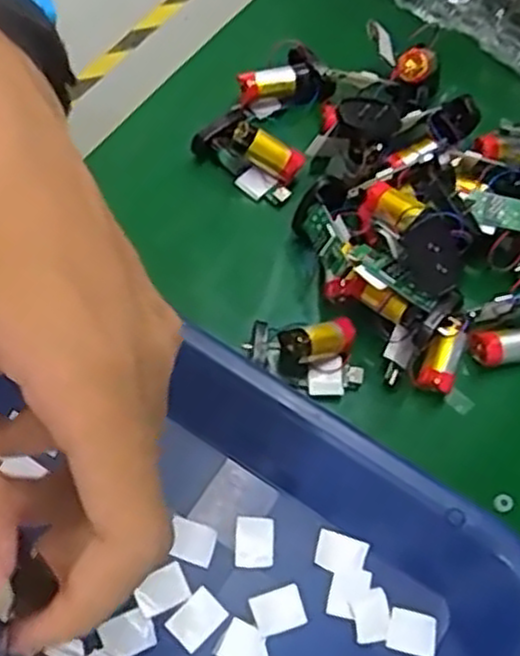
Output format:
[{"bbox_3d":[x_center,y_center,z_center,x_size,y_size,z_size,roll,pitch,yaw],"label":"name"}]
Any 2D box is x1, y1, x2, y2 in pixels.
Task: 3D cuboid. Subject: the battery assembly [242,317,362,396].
[{"bbox_3d":[0.020,0.012,0.330,0.048,0.024,0.030,-7,66,-6],"label":"battery assembly"}]

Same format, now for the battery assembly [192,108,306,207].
[{"bbox_3d":[-0.005,-0.087,0.374,0.051,0.027,0.028,28,66,11],"label":"battery assembly"}]

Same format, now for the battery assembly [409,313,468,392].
[{"bbox_3d":[0.080,0.012,0.329,0.018,0.013,0.037,24,105,8],"label":"battery assembly"}]

